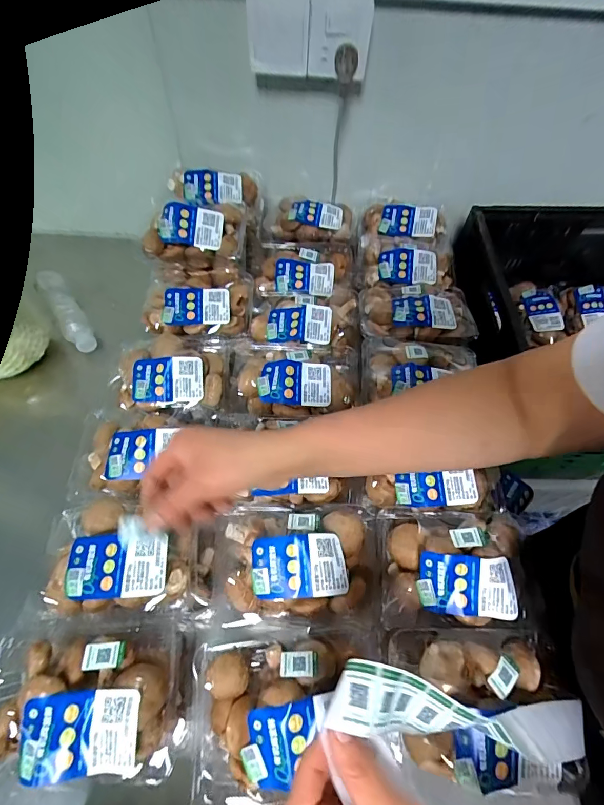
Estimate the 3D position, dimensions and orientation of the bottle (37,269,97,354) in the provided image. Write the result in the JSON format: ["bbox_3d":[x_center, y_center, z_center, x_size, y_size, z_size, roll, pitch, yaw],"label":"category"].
[{"bbox_3d":[-0.425,-0.174,0.716,0.056,0.044,0.192,-30,64,-20],"label":"bottle"}]

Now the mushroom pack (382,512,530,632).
[{"bbox_3d":[0.166,0.180,0.432,0.139,0.063,0.125,7,58,1],"label":"mushroom pack"}]

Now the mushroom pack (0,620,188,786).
[{"bbox_3d":[-0.205,0.275,0.375,0.182,0.067,0.116,3,58,-1],"label":"mushroom pack"}]

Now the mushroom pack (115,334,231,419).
[{"bbox_3d":[-0.189,-0.046,0.561,0.162,0.057,0.132,1,58,-2],"label":"mushroom pack"}]

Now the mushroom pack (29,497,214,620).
[{"bbox_3d":[-0.196,0.165,0.427,0.165,0.060,0.119,3,58,-1],"label":"mushroom pack"}]

